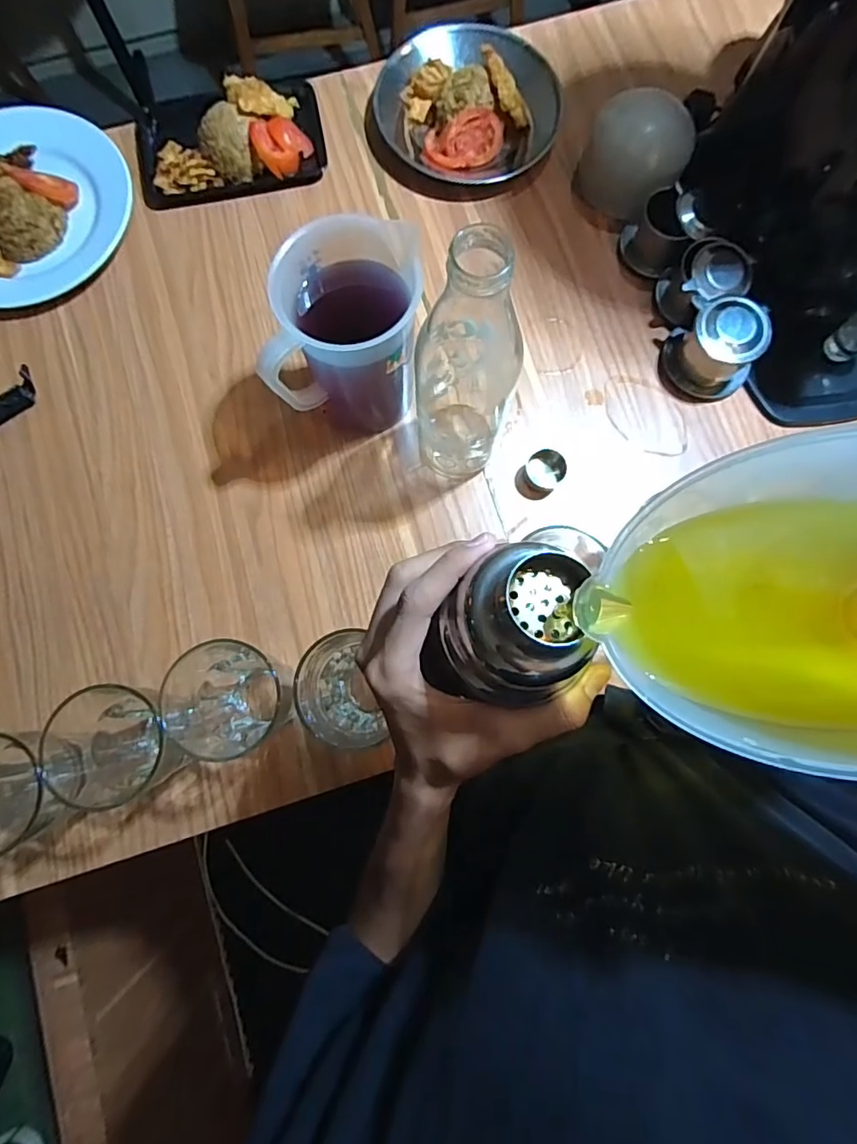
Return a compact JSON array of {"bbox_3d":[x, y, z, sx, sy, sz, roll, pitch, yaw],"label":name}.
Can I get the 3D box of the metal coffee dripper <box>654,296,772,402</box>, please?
[{"bbox_3d":[0.301,-0.232,0.551,0.092,0.067,0.077,1,80,0],"label":"metal coffee dripper"}]

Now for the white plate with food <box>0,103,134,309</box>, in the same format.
[{"bbox_3d":[-0.463,-0.412,0.594,0.252,0.051,0.217,-43,83,-7],"label":"white plate with food"}]

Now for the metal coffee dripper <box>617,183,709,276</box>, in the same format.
[{"bbox_3d":[0.258,-0.370,0.579,0.068,0.054,0.072,-22,80,-4],"label":"metal coffee dripper"}]

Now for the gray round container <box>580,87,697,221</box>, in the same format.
[{"bbox_3d":[0.230,-0.462,0.592,0.103,0.058,0.113,0,80,0],"label":"gray round container"}]

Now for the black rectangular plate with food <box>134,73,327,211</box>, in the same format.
[{"bbox_3d":[-0.235,-0.509,0.609,0.216,0.057,0.135,-11,80,-2],"label":"black rectangular plate with food"}]

